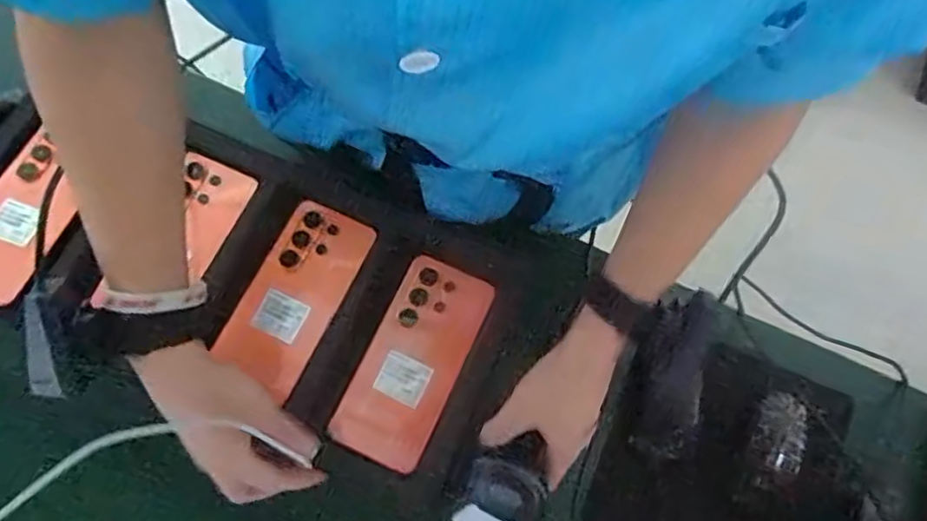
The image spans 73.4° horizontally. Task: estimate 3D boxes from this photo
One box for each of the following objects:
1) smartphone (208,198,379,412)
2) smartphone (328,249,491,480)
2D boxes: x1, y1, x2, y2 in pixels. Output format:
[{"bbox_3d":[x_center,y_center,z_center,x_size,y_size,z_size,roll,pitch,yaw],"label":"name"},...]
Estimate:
[{"bbox_3d":[-0.144,0.027,0.532,0.078,0.010,0.158,24,74,6],"label":"smartphone"},{"bbox_3d":[-0.041,0.082,0.518,0.078,0.007,0.167,24,74,6],"label":"smartphone"}]

